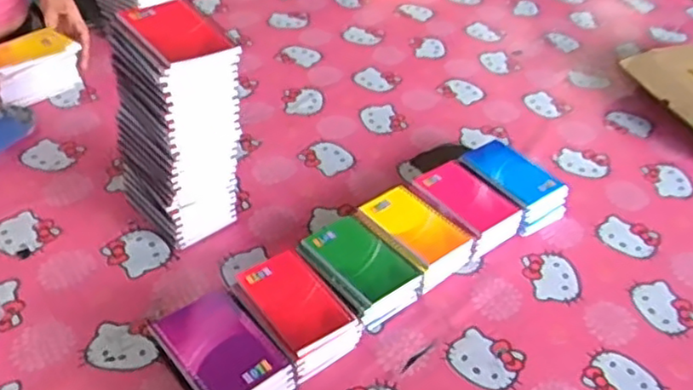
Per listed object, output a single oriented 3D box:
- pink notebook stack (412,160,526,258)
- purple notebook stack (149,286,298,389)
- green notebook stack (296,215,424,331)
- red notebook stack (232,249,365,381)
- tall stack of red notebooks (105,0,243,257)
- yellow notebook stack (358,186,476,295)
[{"bbox_3d":[0.164,0.020,0.937,0.142,0.051,0.097,35,49,29],"label":"pink notebook stack"},{"bbox_3d":[-0.133,0.176,0.717,0.104,0.055,0.139,-25,50,-31],"label":"purple notebook stack"},{"bbox_3d":[0.014,0.096,0.833,0.104,0.051,0.141,-26,50,-31],"label":"green notebook stack"},{"bbox_3d":[-0.060,0.139,0.778,0.095,0.051,0.150,-24,49,-30],"label":"red notebook stack"},{"bbox_3d":[-0.200,-0.072,0.818,0.103,0.295,0.146,-30,52,-34],"label":"tall stack of red notebooks"},{"bbox_3d":[0.089,0.054,0.883,0.098,0.061,0.142,-28,51,-32],"label":"yellow notebook stack"}]

